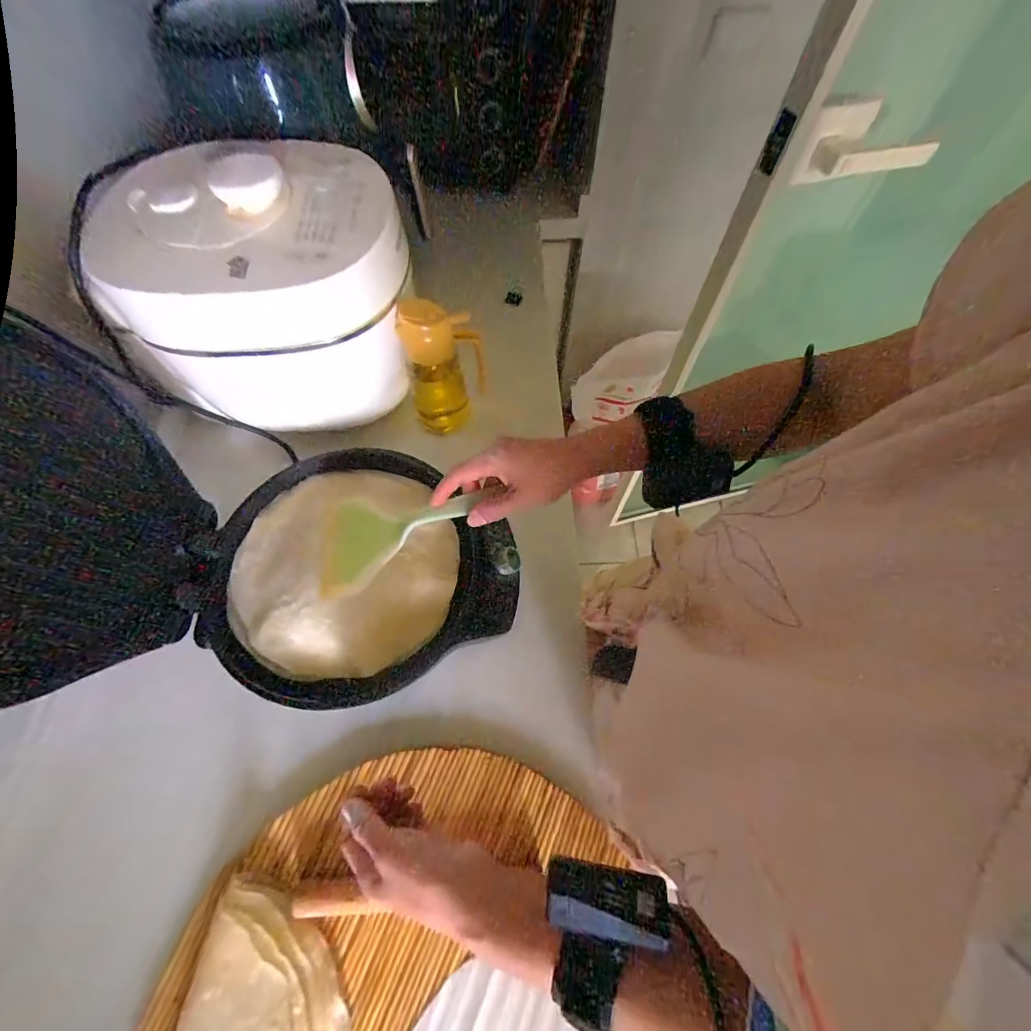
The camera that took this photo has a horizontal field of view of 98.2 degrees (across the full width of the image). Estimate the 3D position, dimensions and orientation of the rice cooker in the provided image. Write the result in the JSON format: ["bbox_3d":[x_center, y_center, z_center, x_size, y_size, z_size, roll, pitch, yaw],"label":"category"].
[{"bbox_3d":[-0.279,-0.257,0.532,0.286,0.224,0.232,4,64,1],"label":"rice cooker"}]

